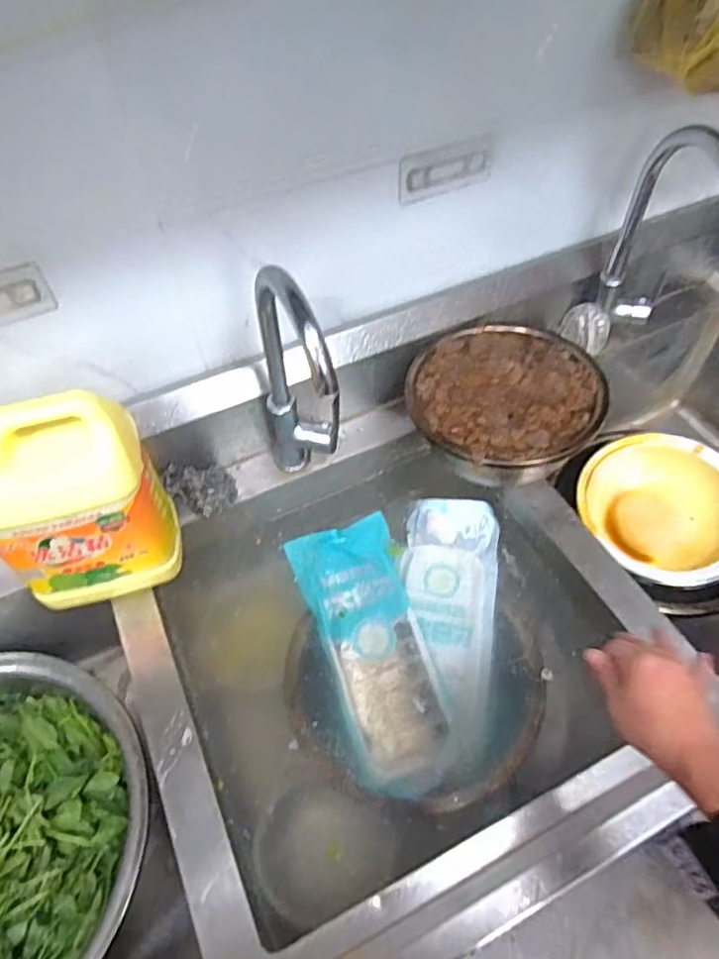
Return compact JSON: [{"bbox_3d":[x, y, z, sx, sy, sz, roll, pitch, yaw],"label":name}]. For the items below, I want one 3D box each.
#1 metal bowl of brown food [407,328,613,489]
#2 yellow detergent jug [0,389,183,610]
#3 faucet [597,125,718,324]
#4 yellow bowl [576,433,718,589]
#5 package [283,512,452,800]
[{"bbox_3d":[0.209,-0.108,0.893,0.268,0.081,0.261,-2,52,2],"label":"metal bowl of brown food"},{"bbox_3d":[-0.331,0.030,0.704,0.196,0.277,0.106,-18,54,-10],"label":"yellow detergent jug"},{"bbox_3d":[0.425,-0.321,0.867,0.090,0.311,0.196,2,53,5],"label":"faucet"},{"bbox_3d":[0.503,0.058,1.023,0.271,0.125,0.235,19,56,17],"label":"yellow bowl"},{"bbox_3d":[0.015,0.238,0.870,0.154,0.054,0.386,-14,53,-7],"label":"package"}]

